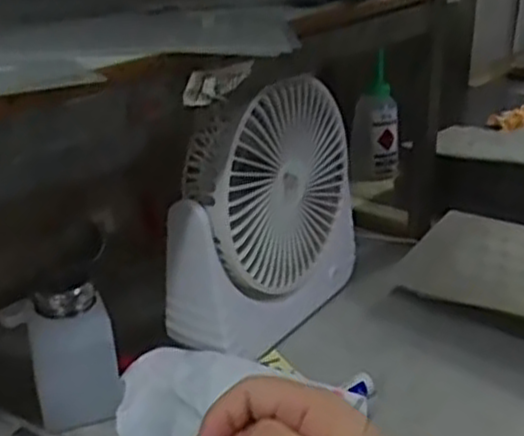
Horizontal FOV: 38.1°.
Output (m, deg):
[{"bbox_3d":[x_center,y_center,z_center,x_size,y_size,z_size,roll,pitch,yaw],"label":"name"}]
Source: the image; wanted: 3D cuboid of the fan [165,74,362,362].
[{"bbox_3d":[0.005,-0.003,0.590,0.065,0.192,0.187,14,26,31],"label":"fan"}]

